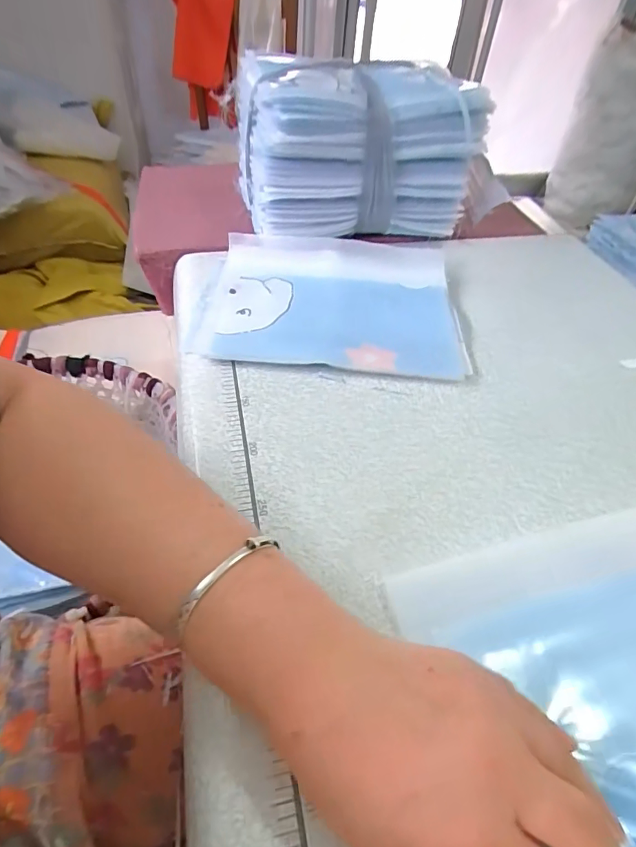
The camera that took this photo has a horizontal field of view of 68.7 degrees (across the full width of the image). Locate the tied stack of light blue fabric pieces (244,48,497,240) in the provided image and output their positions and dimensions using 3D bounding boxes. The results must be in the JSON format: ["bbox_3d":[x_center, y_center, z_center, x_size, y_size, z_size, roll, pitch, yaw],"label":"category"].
[{"bbox_3d":[0.040,-0.297,0.524,0.232,0.164,0.125,-9,48,-13],"label":"tied stack of light blue fabric pieces"}]

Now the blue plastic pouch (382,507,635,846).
[{"bbox_3d":[0.171,0.127,0.246,0.221,0.009,0.159,-11,49,-14],"label":"blue plastic pouch"}]

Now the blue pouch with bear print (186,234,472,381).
[{"bbox_3d":[0.015,-0.120,0.451,0.237,0.034,0.180,4,47,-1],"label":"blue pouch with bear print"}]

